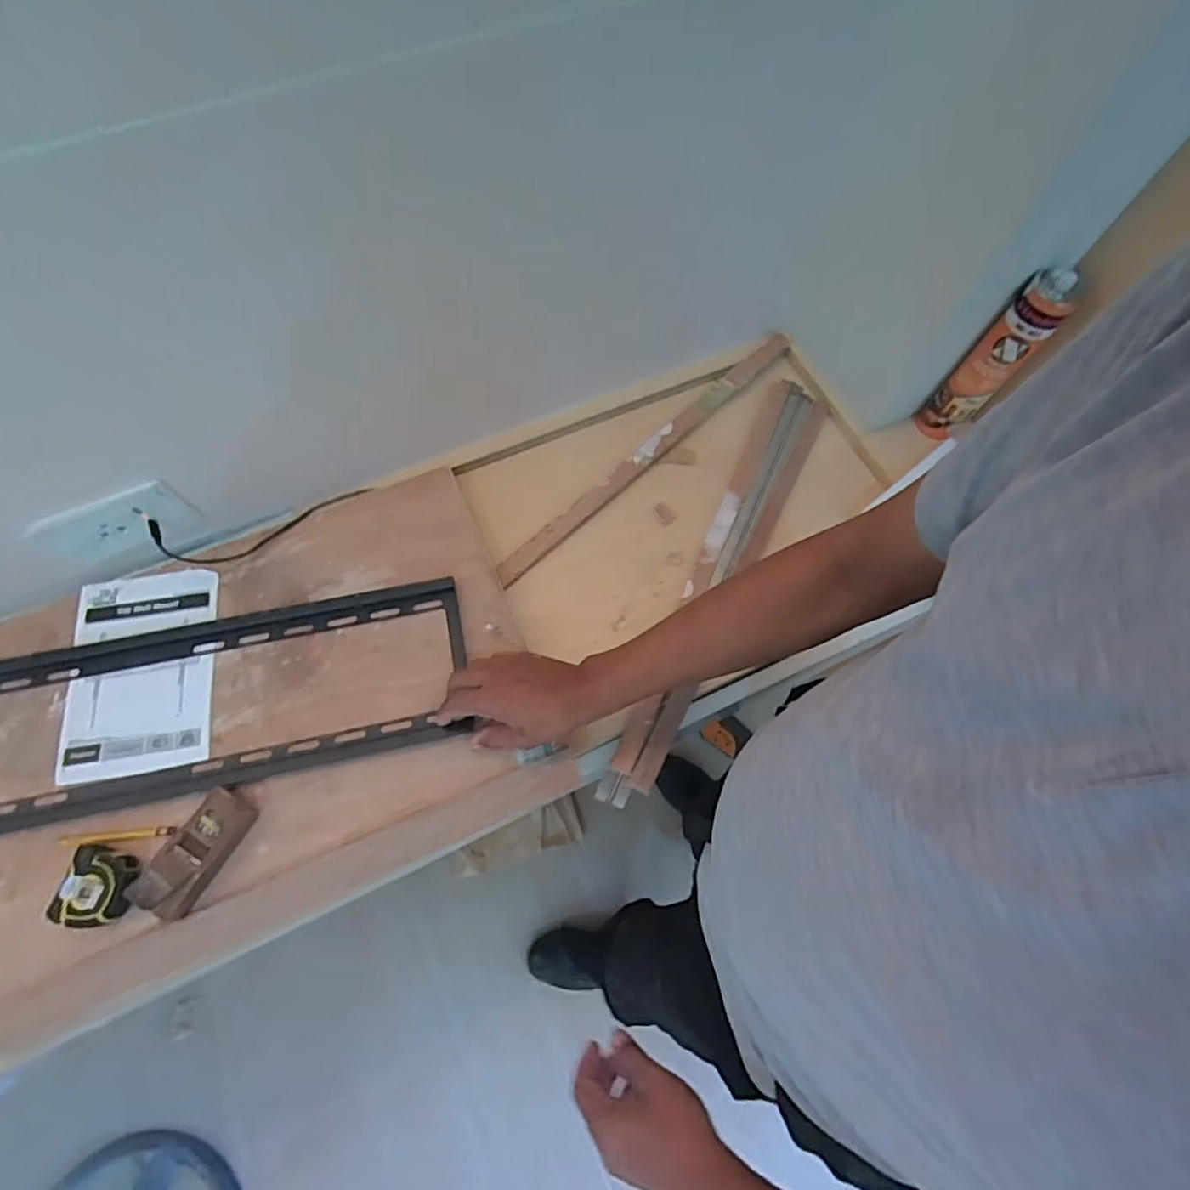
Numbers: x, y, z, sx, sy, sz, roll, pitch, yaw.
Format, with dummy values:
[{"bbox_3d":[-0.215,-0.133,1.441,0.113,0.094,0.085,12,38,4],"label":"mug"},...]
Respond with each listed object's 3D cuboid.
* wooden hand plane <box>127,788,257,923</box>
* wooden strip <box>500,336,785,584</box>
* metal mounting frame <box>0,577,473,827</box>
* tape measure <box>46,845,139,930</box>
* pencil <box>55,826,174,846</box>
[{"bbox_3d":[-0.352,0.226,0.521,0.052,0.042,0.103,27,71,9],"label":"wooden hand plane"},{"bbox_3d":[0.071,-0.180,0.734,0.492,0.028,0.030,-41,75,-15],"label":"wooden strip"},{"bbox_3d":[-0.453,0.117,0.576,0.646,0.022,0.168,-11,70,-6],"label":"metal mounting frame"},{"bbox_3d":[-0.430,0.255,0.512,0.055,0.026,0.059,11,69,3],"label":"tape measure"},{"bbox_3d":[-0.431,0.218,0.533,0.095,0.013,0.010,-6,69,-3],"label":"pencil"}]

